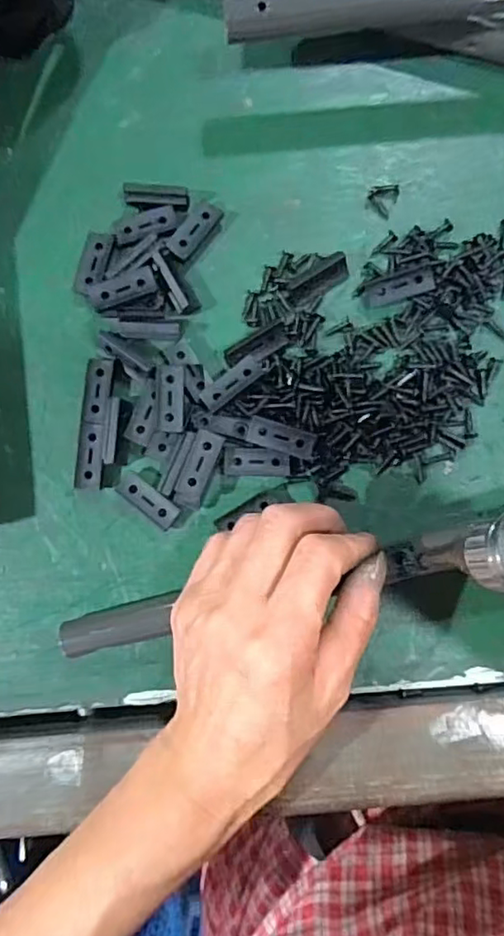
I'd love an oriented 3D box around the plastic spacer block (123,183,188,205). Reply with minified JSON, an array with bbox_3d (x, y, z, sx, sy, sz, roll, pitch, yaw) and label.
[{"bbox_3d":[-0.052,-0.149,0.328,0.034,0.013,0.009,3,83,3],"label":"plastic spacer block"}]

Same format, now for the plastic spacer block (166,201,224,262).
[{"bbox_3d":[-0.031,-0.130,0.328,0.015,0.009,0.036,38,86,6],"label":"plastic spacer block"}]

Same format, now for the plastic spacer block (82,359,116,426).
[{"bbox_3d":[-0.082,-0.041,0.319,0.014,0.006,0.035,6,83,3],"label":"plastic spacer block"}]

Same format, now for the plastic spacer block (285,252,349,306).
[{"bbox_3d":[0.036,-0.103,0.322,0.036,0.007,0.015,-34,83,-2],"label":"plastic spacer block"}]

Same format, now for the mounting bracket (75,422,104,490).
[{"bbox_3d":[-0.086,-0.006,0.315,0.014,0.007,0.035,5,83,3],"label":"mounting bracket"}]

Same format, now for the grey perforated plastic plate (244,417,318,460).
[{"bbox_3d":[0.015,-0.015,0.307,0.035,0.010,0.014,15,84,4],"label":"grey perforated plastic plate"}]

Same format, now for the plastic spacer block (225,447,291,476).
[{"bbox_3d":[0.003,-0.002,0.310,0.034,0.004,0.016,3,104,-3],"label":"plastic spacer block"}]

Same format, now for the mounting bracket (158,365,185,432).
[{"bbox_3d":[-0.042,-0.036,0.307,0.013,0.004,0.035,2,80,-14],"label":"mounting bracket"}]

